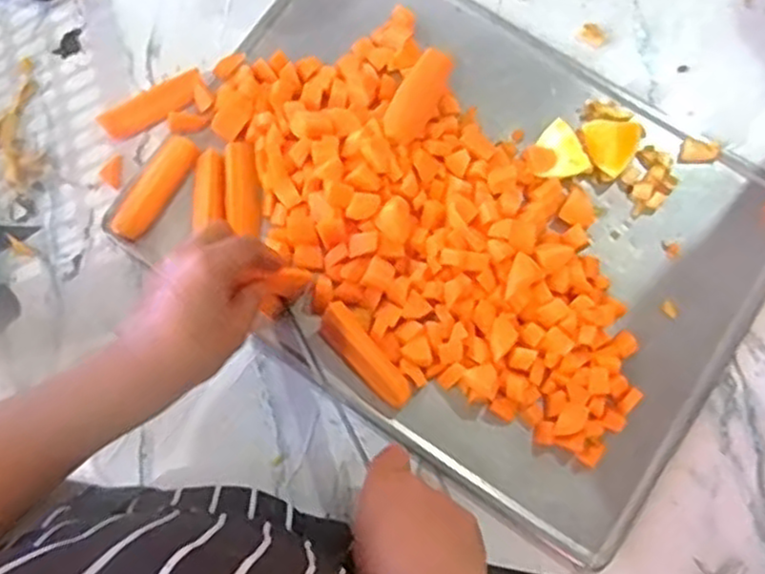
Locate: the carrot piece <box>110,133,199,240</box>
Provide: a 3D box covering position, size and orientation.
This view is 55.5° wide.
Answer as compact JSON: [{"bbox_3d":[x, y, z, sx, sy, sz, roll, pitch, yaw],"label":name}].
[{"bbox_3d":[-0.179,-0.077,0.578,0.029,0.017,0.092,32,80,8],"label":"carrot piece"}]

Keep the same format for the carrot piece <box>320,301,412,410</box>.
[{"bbox_3d":[-0.013,0.051,0.537,0.026,0.010,0.088,-40,79,-7],"label":"carrot piece"}]

